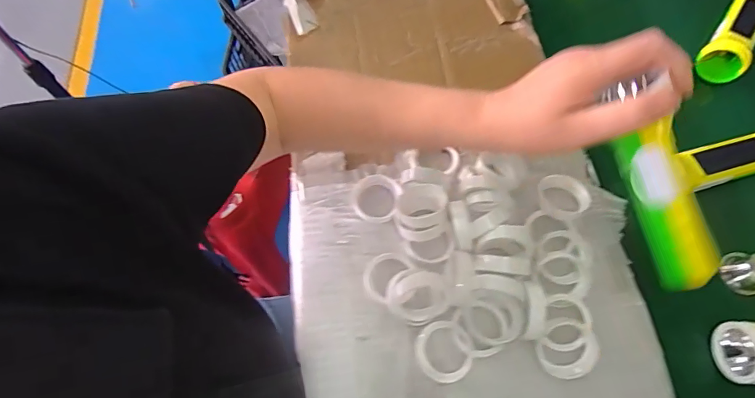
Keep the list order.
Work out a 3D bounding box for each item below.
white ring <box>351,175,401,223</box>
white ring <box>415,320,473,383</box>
[{"bbox_3d":[-0.002,-0.002,0.483,0.053,0.015,0.055,-1,66,2],"label":"white ring"},{"bbox_3d":[0.064,0.146,0.415,0.054,0.016,0.054,-1,66,2],"label":"white ring"}]

